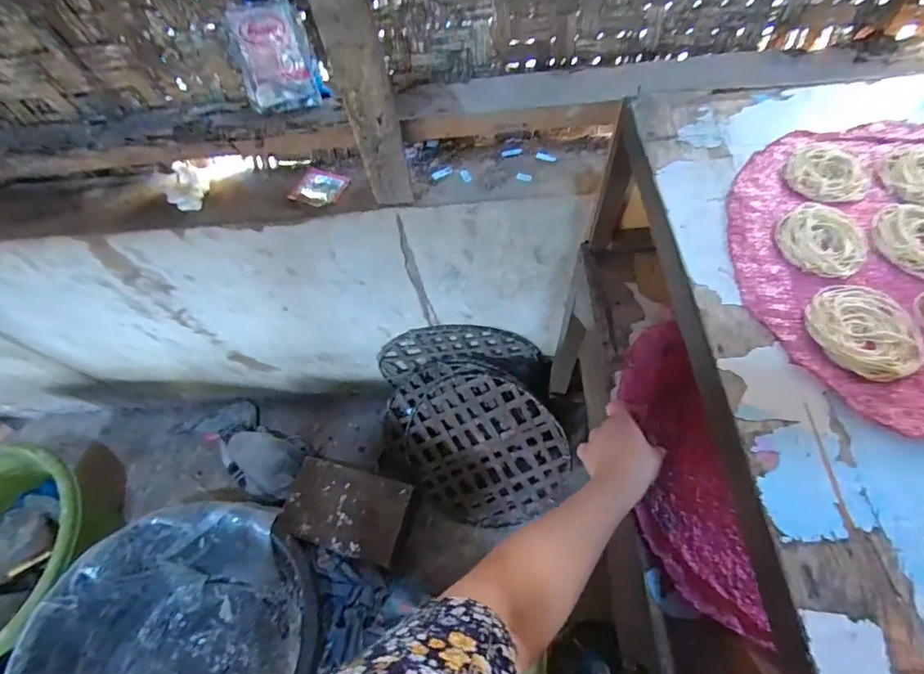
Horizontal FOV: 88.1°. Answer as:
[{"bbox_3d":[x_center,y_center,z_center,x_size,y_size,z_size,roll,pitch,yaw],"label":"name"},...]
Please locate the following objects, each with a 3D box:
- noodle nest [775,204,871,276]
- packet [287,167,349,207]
[{"bbox_3d":[0.305,-0.082,0.404,0.067,0.008,0.070,-39,66,-16],"label":"noodle nest"},{"bbox_3d":[-0.237,-0.250,0.799,0.082,0.013,0.079,14,61,15],"label":"packet"}]

